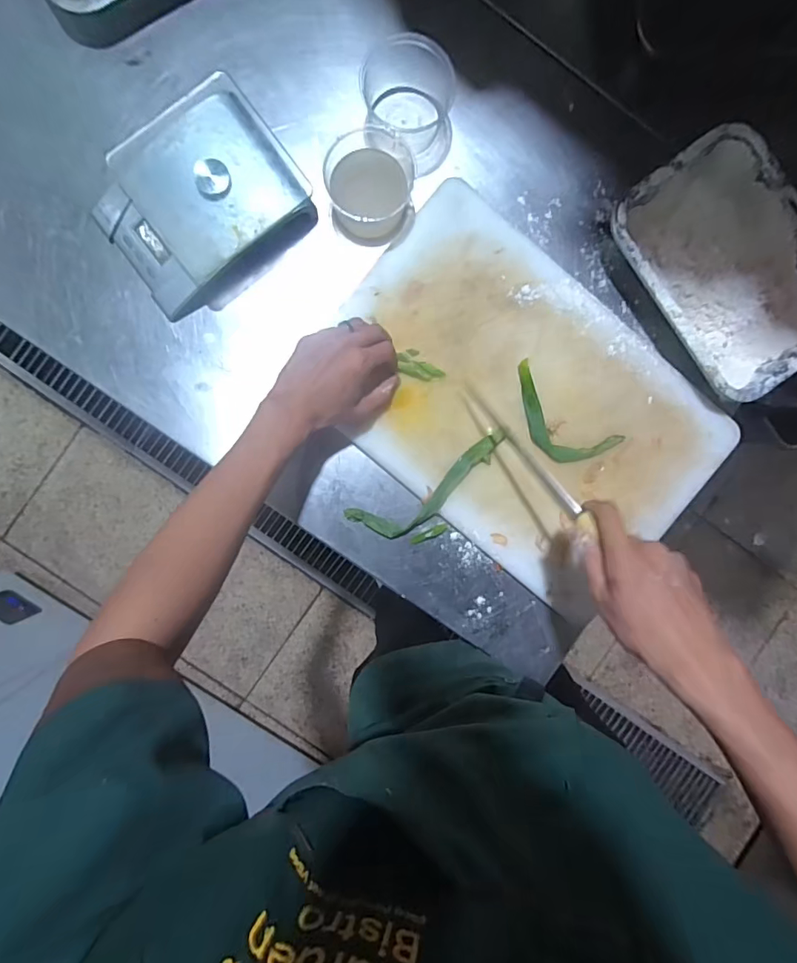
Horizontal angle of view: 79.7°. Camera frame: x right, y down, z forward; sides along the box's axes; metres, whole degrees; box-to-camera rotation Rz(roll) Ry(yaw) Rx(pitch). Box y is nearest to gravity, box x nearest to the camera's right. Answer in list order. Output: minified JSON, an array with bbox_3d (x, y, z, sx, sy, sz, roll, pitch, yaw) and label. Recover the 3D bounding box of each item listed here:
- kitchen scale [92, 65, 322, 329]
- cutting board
[{"bbox_3d":[-0.202,-0.283,0.491,0.196,0.041,0.161,-37,94,-2],"label":"kitchen scale"},{"bbox_3d":[0.136,-0.084,0.535,0.434,0.017,0.293,40,89,-4],"label":"cutting board"}]

